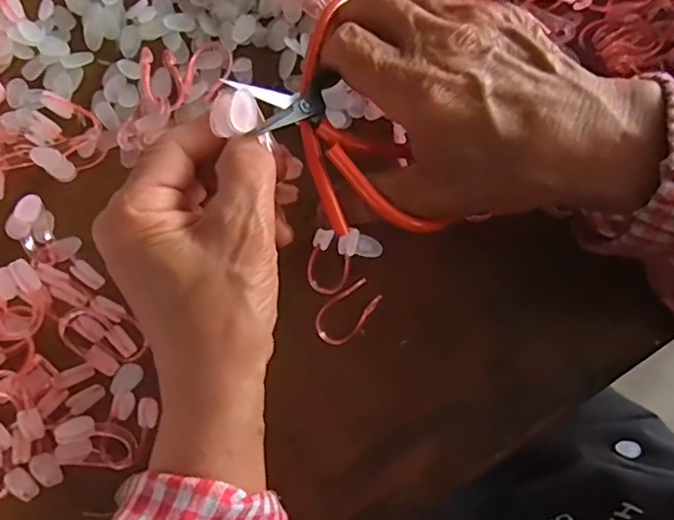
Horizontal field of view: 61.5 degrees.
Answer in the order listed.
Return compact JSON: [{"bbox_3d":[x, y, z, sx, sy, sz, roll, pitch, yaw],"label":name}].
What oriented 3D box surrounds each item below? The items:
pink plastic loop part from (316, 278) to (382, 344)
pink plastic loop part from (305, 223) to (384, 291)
[{"bbox_3d":[0.006,0.027,0.287,0.036,0.005,0.022,-34,80,-6],"label":"pink plastic loop part"},{"bbox_3d":[0.000,-0.003,0.289,0.039,0.011,0.029,-42,81,-7],"label":"pink plastic loop part"}]

